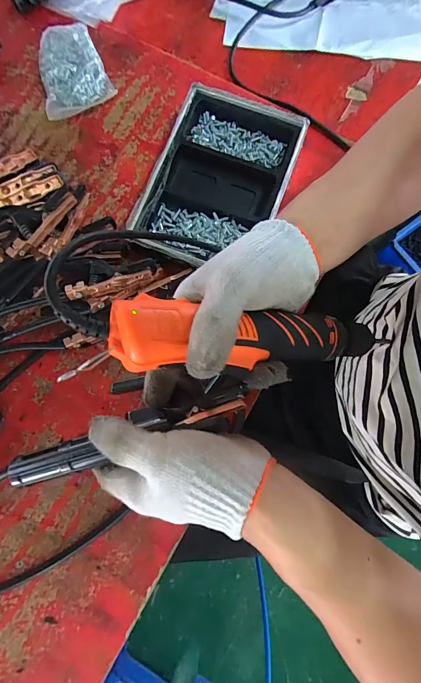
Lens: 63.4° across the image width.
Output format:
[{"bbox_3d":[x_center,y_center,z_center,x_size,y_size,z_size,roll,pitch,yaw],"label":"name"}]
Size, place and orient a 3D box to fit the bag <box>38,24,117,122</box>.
[{"bbox_3d":[-0.193,-0.366,0.462,0.097,0.031,0.117,-26,81,-5],"label":"bag"}]

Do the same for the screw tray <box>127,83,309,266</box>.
[{"bbox_3d":[0.008,-0.194,0.427,0.163,0.043,0.230,19,80,3],"label":"screw tray"}]

